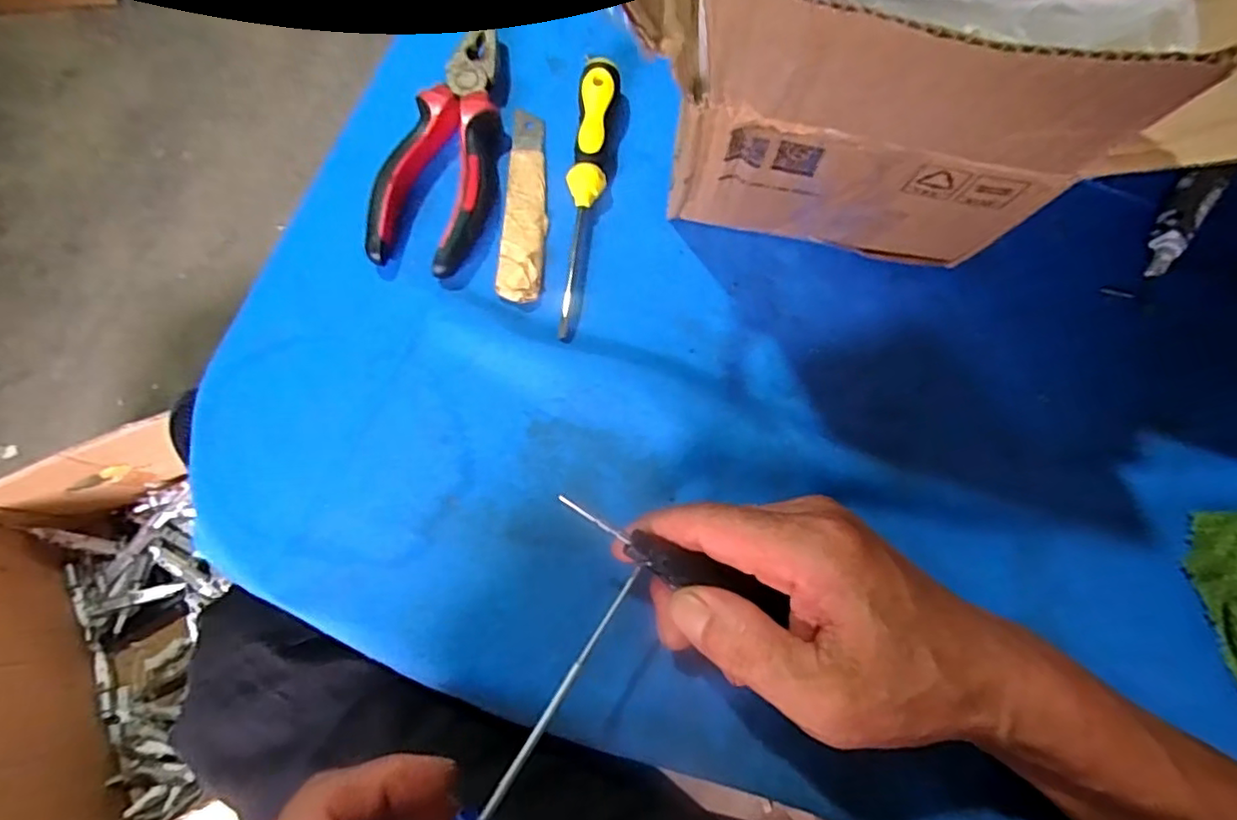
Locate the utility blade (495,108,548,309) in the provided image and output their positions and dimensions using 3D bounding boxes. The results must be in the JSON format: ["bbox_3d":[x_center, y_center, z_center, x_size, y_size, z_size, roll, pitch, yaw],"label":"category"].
[{"bbox_3d":[-0.050,-0.112,0.336,0.023,0.006,0.116,1,74,0],"label":"utility blade"}]

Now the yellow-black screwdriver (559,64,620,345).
[{"bbox_3d":[-0.019,-0.113,0.329,0.019,0.022,0.156,8,74,2],"label":"yellow-black screwdriver"}]

